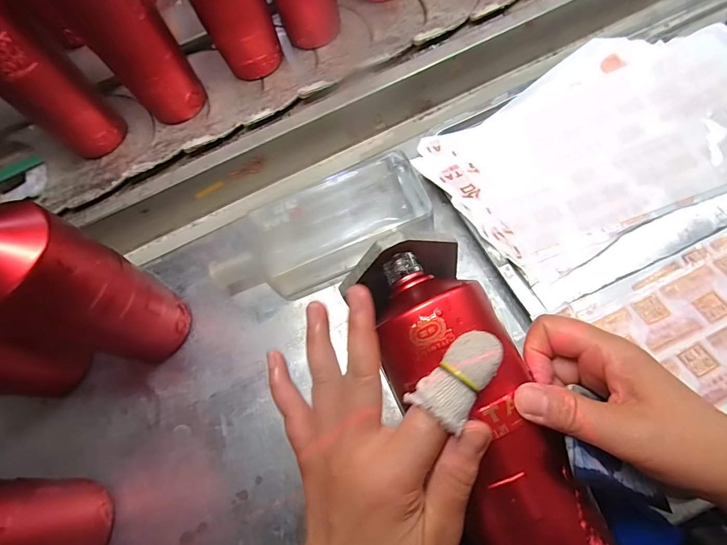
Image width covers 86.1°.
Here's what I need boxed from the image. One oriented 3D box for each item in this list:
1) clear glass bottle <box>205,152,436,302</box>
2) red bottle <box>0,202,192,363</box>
[{"bbox_3d":[-0.046,-0.040,0.394,0.225,0.058,0.105,-20,72,-5],"label":"clear glass bottle"},{"bbox_3d":[-0.225,0.018,0.321,0.078,0.197,0.084,1,71,2],"label":"red bottle"}]

